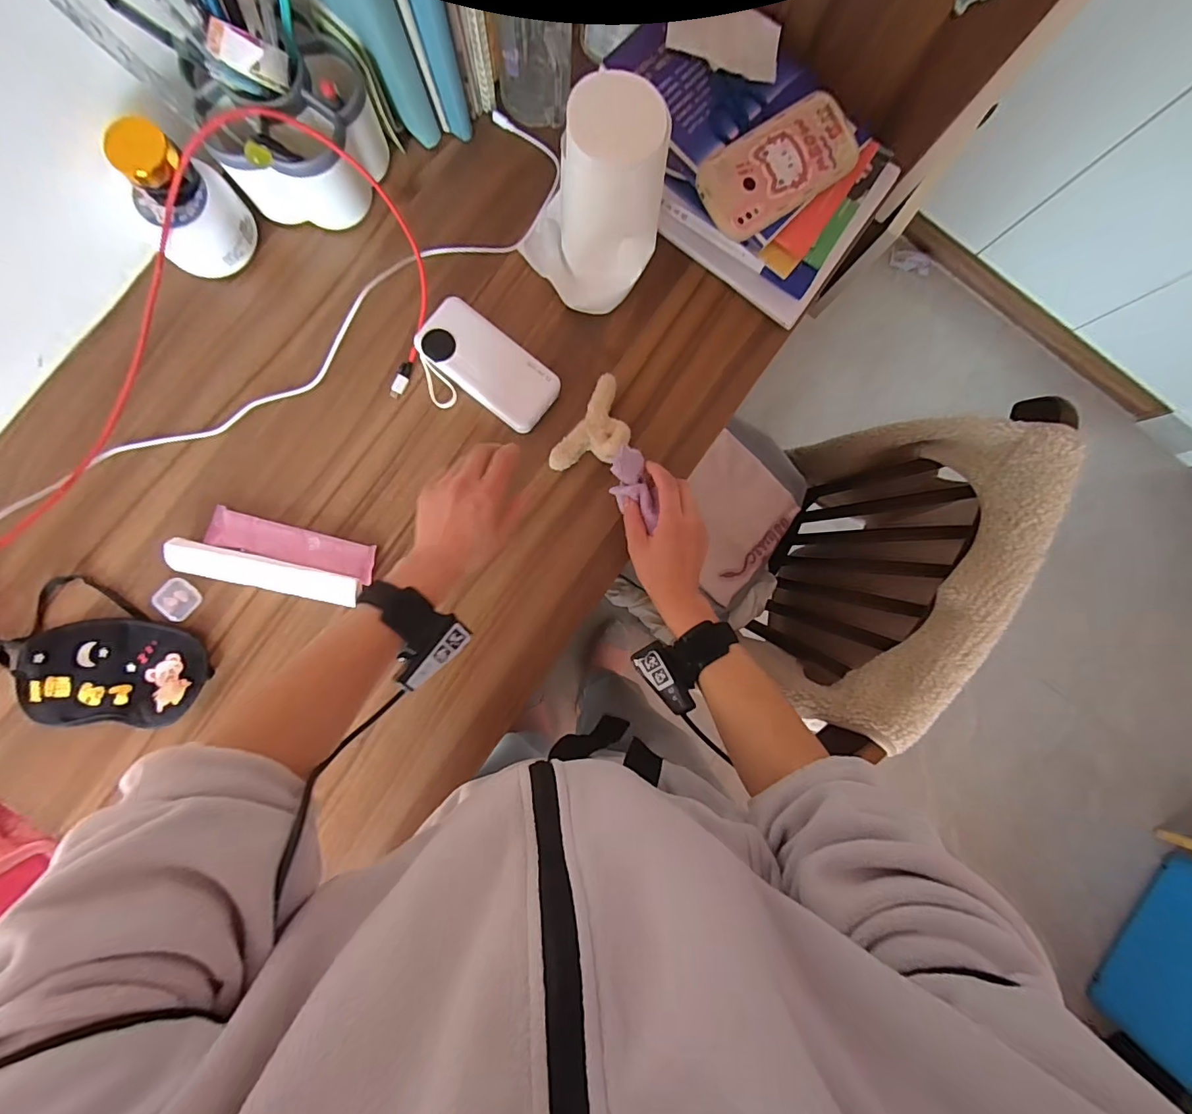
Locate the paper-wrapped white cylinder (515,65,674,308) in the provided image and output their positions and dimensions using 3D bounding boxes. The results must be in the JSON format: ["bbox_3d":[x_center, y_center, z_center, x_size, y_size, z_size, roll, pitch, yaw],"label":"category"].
[{"bbox_3d":[-0.005,-0.326,0.474,0.129,0.170,0.104,16,86,-4],"label":"paper-wrapped white cylinder"}]

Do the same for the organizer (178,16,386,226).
[{"bbox_3d":[-0.284,-0.404,0.464,0.152,0.143,0.125,-25,90,-6],"label":"organizer"}]

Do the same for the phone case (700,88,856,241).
[{"bbox_3d":[0.180,-0.391,0.503,0.167,0.018,0.085,-37,91,-6],"label":"phone case"}]

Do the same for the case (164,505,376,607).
[{"bbox_3d":[-0.320,0.001,0.509,0.182,0.024,0.069,14,86,-4],"label":"case"}]

